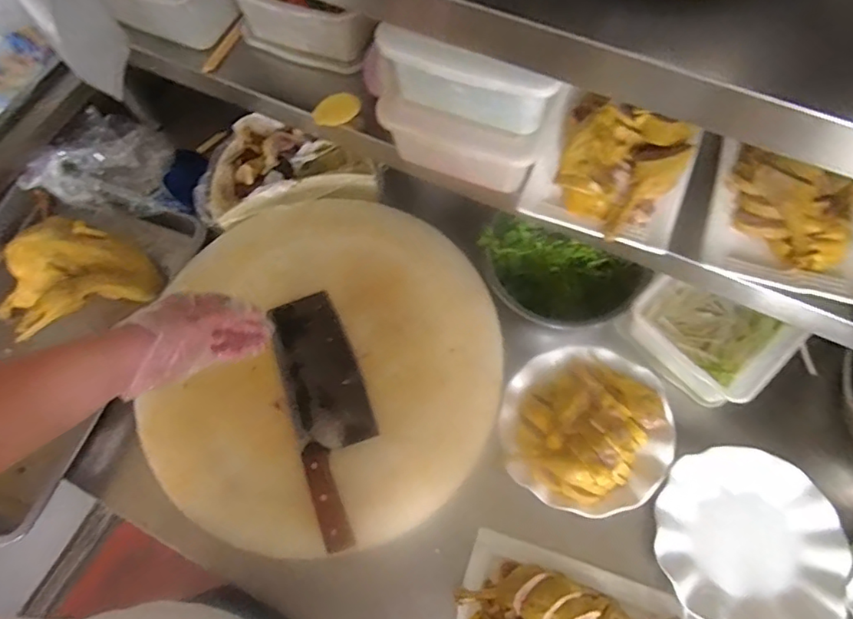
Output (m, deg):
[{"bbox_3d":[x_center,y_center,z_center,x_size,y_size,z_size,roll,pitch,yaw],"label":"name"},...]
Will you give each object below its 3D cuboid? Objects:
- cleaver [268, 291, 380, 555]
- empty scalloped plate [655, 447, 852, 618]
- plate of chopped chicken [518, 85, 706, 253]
[{"bbox_3d":[-0.119,0.119,0.666,0.095,0.018,0.309,-20,68,-5],"label":"cleaver"},{"bbox_3d":[0.373,0.269,0.633,0.200,0.027,0.203,-1,68,3],"label":"empty scalloped plate"},{"bbox_3d":[0.189,-0.140,0.558,0.152,0.056,0.136,20,70,11],"label":"plate of chopped chicken"}]

